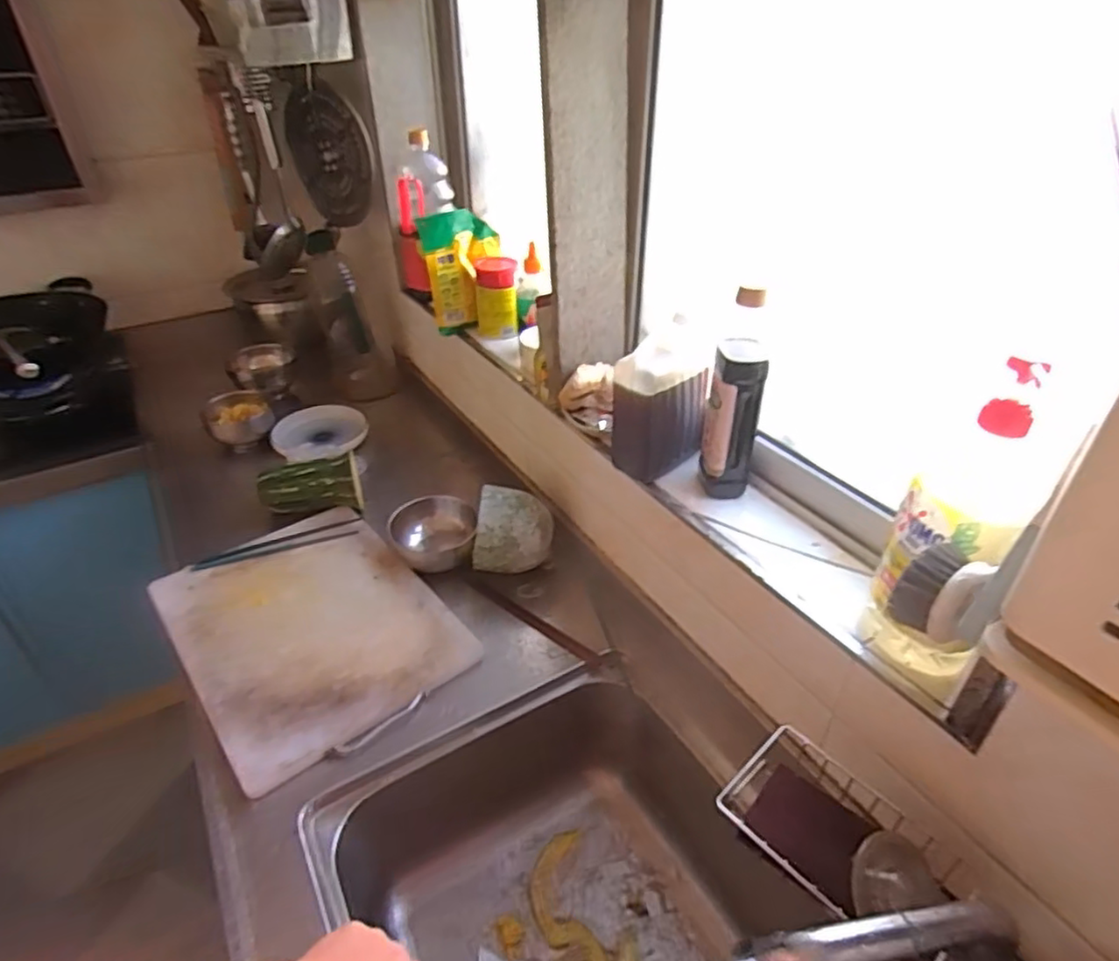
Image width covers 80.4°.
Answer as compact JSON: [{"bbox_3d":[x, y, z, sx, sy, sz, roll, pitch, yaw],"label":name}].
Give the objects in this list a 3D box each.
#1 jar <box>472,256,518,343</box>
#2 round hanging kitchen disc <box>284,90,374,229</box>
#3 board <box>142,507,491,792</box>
[{"bbox_3d":[-0.108,-0.312,1.137,0.072,0.123,0.076,-5,36,-6],"label":"jar"},{"bbox_3d":[-0.442,-0.613,1.257,0.217,0.230,0.022,34,49,14],"label":"round hanging kitchen disc"},{"bbox_3d":[-0.336,0.190,0.890,0.297,0.024,0.400,-27,43,-31],"label":"board"}]

